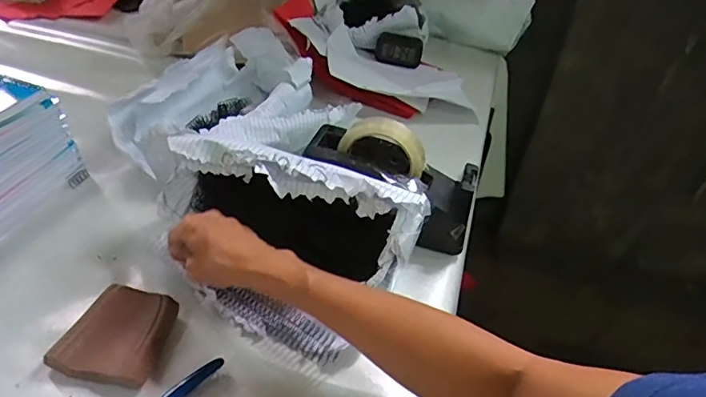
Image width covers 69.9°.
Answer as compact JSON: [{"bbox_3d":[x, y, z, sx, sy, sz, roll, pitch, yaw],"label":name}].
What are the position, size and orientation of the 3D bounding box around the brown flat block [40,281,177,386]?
[{"bbox_3d":[-0.211,0.122,0.456,0.085,0.022,0.086,11,39,4],"label":"brown flat block"}]

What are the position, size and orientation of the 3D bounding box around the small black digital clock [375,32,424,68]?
[{"bbox_3d":[0.091,-0.290,0.987,0.089,0.057,0.013,11,20,0],"label":"small black digital clock"}]

